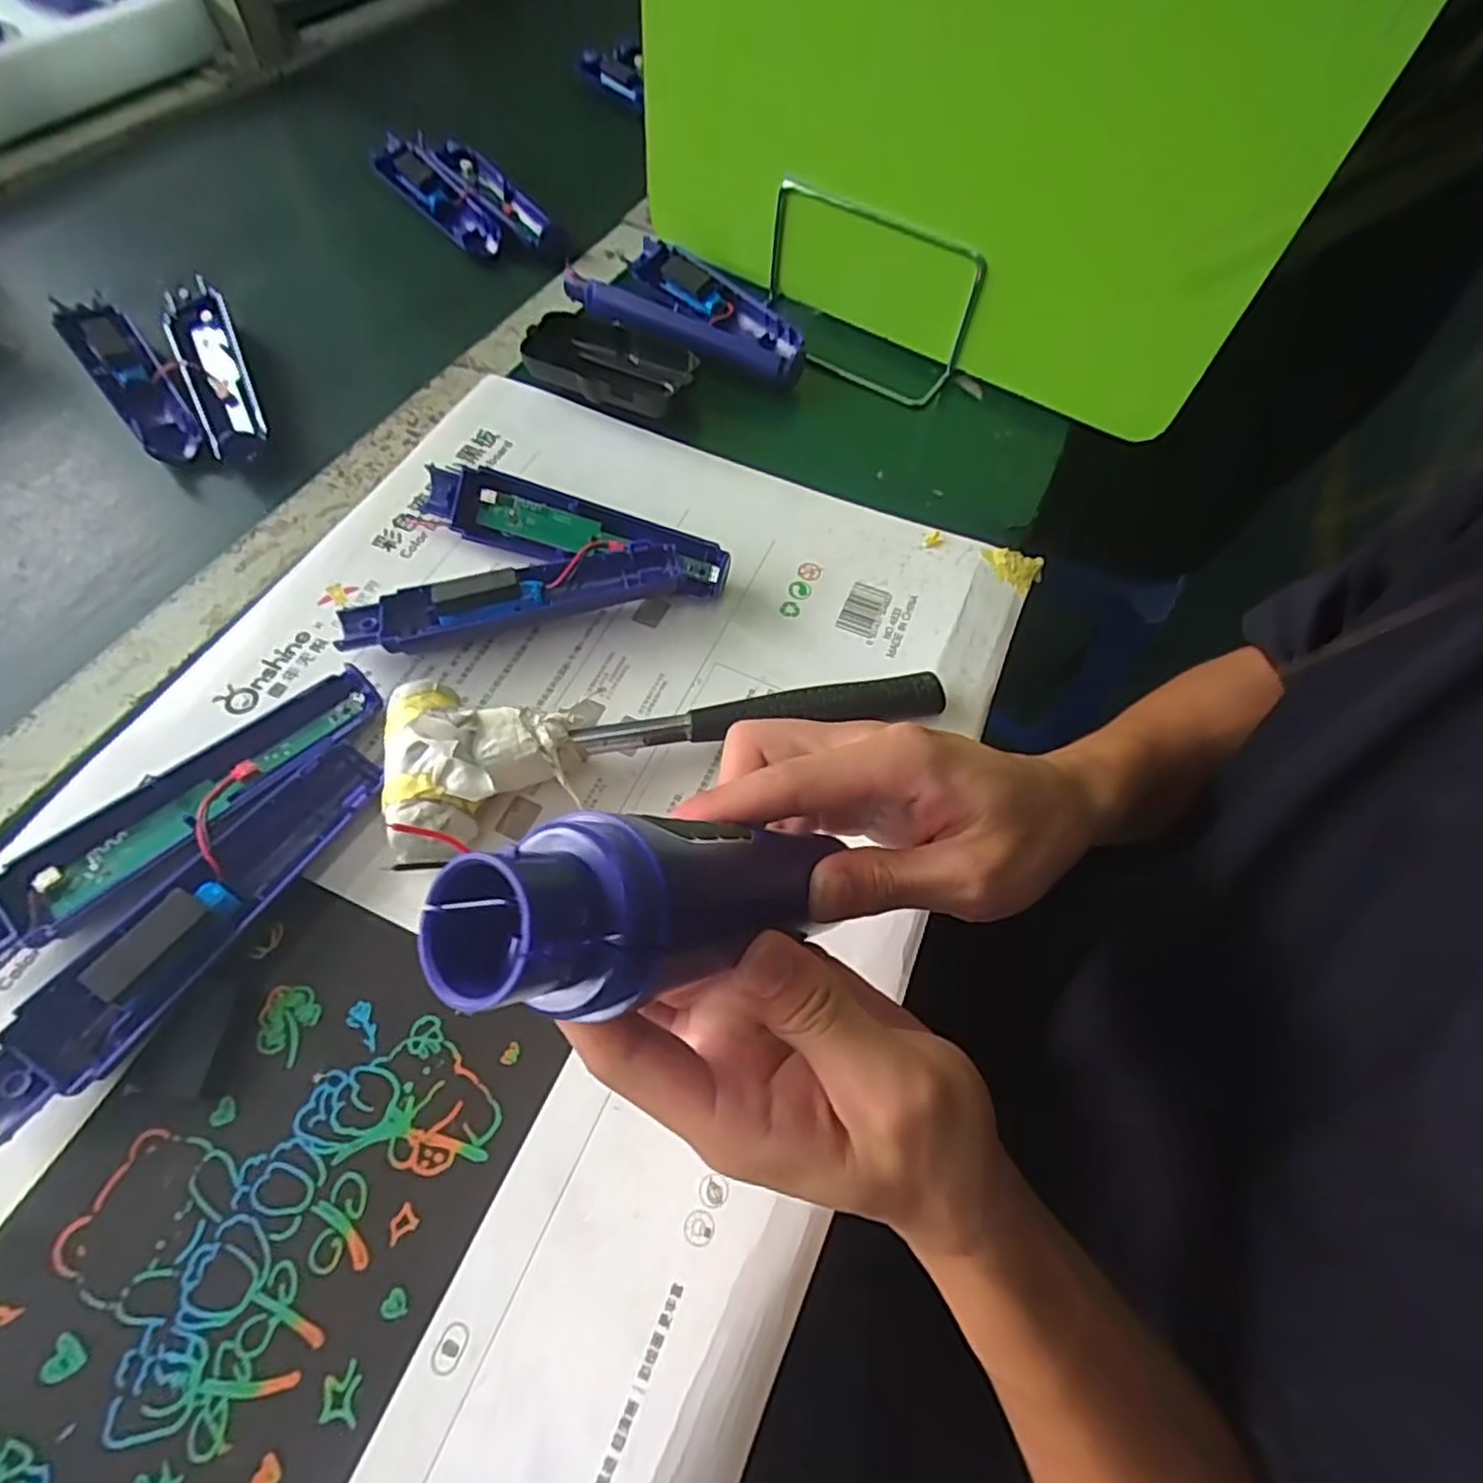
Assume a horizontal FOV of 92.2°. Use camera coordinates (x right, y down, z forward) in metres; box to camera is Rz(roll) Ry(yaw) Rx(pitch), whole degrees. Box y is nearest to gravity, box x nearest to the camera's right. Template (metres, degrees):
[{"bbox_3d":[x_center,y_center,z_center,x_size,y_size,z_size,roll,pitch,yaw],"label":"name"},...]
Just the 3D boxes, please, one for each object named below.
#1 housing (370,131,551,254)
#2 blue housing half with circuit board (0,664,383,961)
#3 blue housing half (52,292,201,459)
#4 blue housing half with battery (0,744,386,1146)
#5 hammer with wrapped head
[{"bbox_3d":[-0.228,-0.445,0.581,0.075,0.030,0.168,-37,69,-22],"label":"housing"},{"bbox_3d":[-0.234,0.028,0.304,0.039,0.020,0.170,39,65,17],"label":"blue housing half with circuit board"},{"bbox_3d":[-0.382,-0.228,0.447,0.036,0.029,0.169,-37,69,-22],"label":"blue housing half"},{"bbox_3d":[-0.213,0.068,0.283,0.036,0.029,0.167,28,62,11],"label":"blue housing half with battery"},{"bbox_3d":[-0.027,-0.004,0.330,0.257,0.035,0.074,-9,61,-9],"label":"hammer with wrapped head"}]

